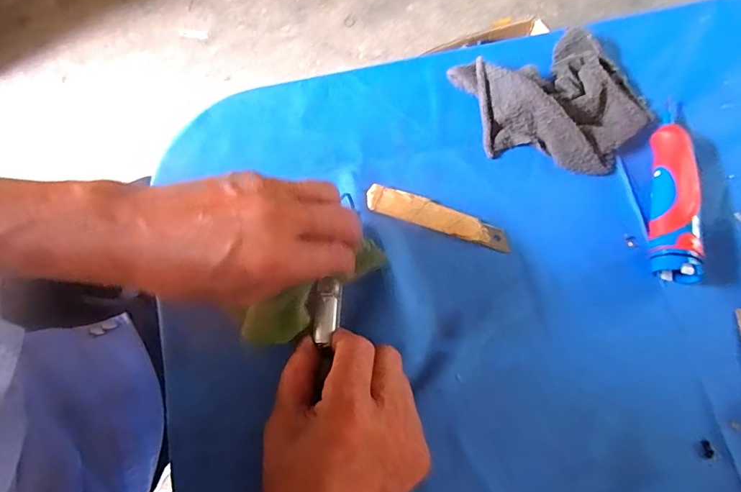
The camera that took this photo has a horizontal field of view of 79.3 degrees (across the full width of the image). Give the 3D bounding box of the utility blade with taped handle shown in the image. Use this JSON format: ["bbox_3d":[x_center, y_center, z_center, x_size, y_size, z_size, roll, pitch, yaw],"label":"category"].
[{"bbox_3d":[0.053,-0.023,0.348,0.112,0.010,0.024,16,71,6],"label":"utility blade with taped handle"}]

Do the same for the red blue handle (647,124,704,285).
[{"bbox_3d":[0.231,-0.036,0.346,0.033,0.029,0.125,7,70,3],"label":"red blue handle"}]

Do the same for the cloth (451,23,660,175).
[{"bbox_3d":[0.160,-0.120,0.372,0.142,0.034,0.125,-19,71,-7],"label":"cloth"}]

